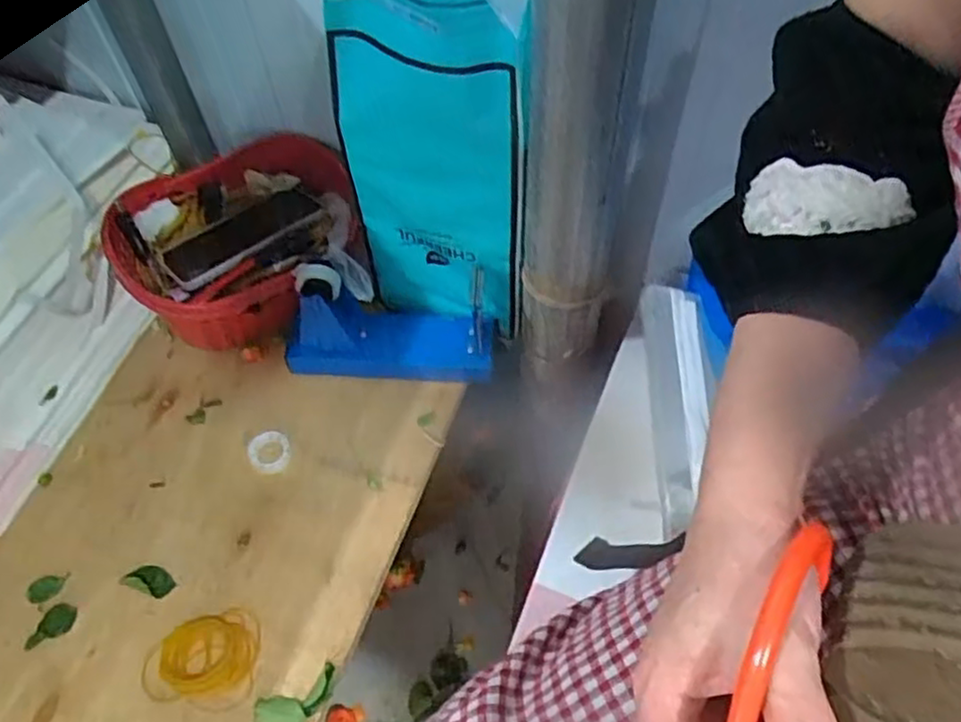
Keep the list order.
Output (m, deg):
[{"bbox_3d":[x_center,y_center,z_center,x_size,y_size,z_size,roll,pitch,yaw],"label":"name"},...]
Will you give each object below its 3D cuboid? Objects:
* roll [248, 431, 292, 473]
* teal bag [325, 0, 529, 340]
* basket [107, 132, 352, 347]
[{"bbox_3d":[-0.195,0.084,0.653,0.037,0.012,0.040,-1,56,1],"label":"roll"},{"bbox_3d":[-0.035,-0.146,0.577,0.145,0.305,0.065,33,63,22],"label":"teal bag"},{"bbox_3d":[-0.228,-0.104,0.705,0.228,0.141,0.168,-26,59,-14],"label":"basket"}]

